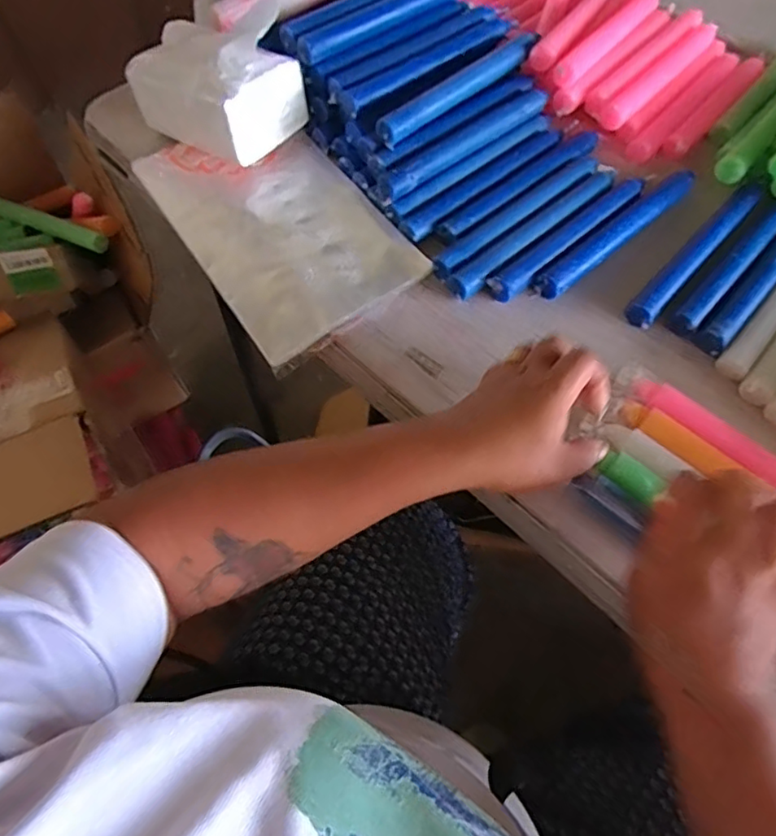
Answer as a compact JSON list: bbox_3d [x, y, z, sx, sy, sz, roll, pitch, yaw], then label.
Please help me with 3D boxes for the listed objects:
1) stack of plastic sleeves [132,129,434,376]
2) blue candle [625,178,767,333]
[{"bbox_3d":[-0.092,-0.168,0.494,0.153,0.008,0.237,-31,68,-17],"label":"stack of plastic sleeves"},{"bbox_3d":[0.263,-0.143,0.487,0.022,0.014,0.201,40,68,17],"label":"blue candle"}]

